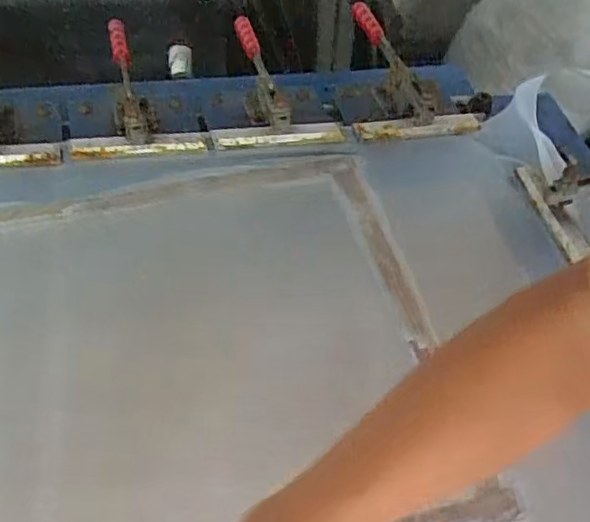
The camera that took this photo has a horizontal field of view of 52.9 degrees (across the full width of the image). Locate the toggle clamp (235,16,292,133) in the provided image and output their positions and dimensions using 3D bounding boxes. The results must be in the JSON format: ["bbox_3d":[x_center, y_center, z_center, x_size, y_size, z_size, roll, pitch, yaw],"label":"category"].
[{"bbox_3d":[-0.036,-0.219,0.706,0.052,0.070,0.170,-6,51,-6],"label":"toggle clamp"}]

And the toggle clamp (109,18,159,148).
[{"bbox_3d":[-0.194,-0.212,0.692,0.046,0.043,0.195,-11,65,-10],"label":"toggle clamp"}]

